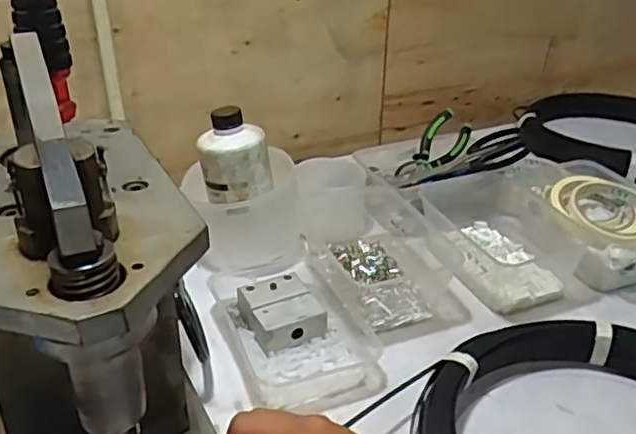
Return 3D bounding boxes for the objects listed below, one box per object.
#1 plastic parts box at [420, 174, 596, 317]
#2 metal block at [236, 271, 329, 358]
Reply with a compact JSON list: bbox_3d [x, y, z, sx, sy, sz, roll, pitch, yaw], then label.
[{"bbox_3d":[0.203,0.020,0.722,0.154,0.062,0.204,-8,30,-18],"label":"plastic parts box"},{"bbox_3d":[-0.033,0.089,0.613,0.067,0.033,0.069,-12,31,-24],"label":"metal block"}]

